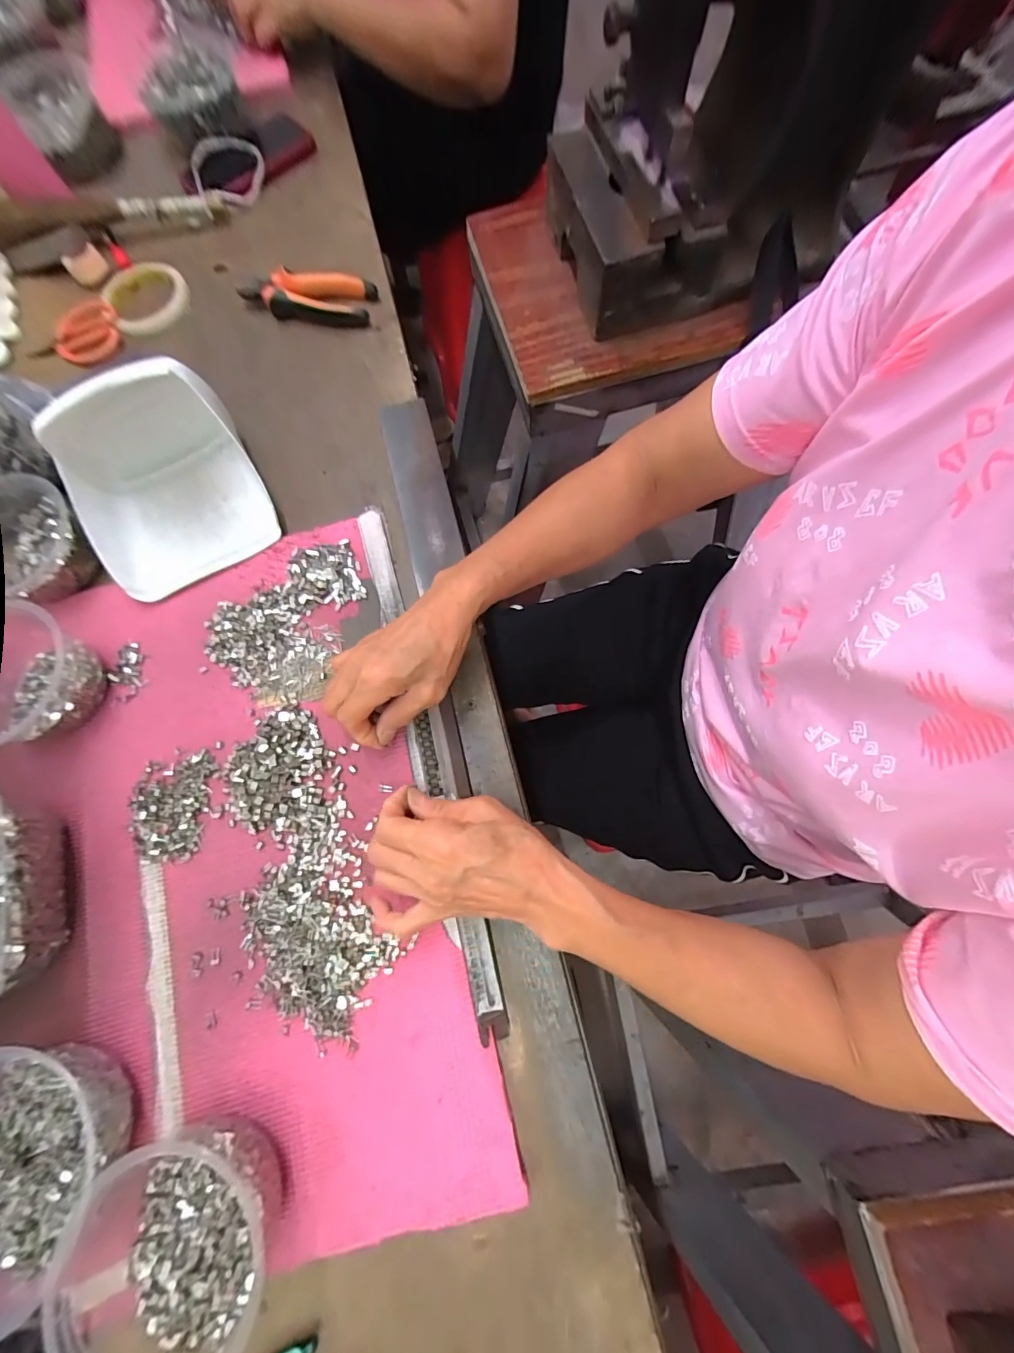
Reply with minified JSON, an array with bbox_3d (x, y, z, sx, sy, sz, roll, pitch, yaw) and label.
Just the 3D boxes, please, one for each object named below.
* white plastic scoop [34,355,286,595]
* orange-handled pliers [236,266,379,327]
[{"bbox_3d":[-0.315,-0.179,0.406,0.153,0.072,0.173,-30,76,-4],"label":"white plastic scoop"},{"bbox_3d":[-0.221,-0.416,0.496,0.147,0.028,0.040,4,76,5],"label":"orange-handled pliers"}]

